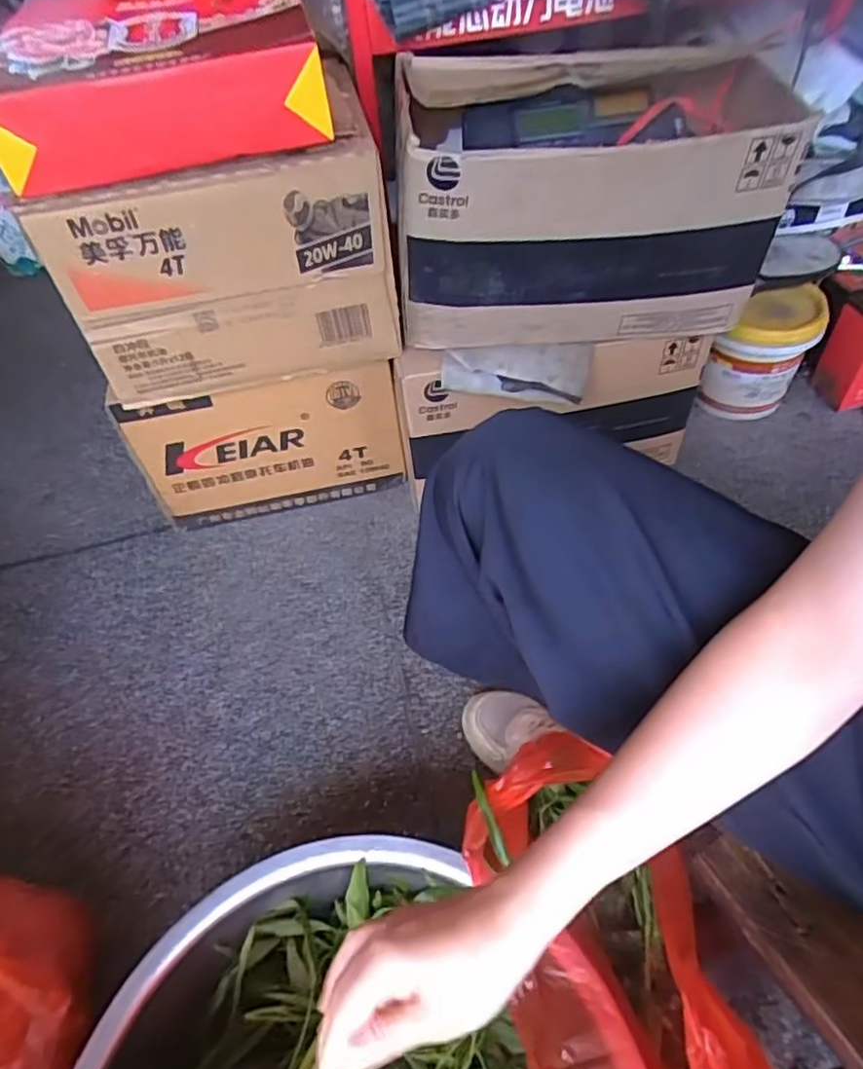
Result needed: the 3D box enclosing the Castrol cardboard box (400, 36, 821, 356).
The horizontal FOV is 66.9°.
[{"bbox_3d":[0.160,-0.362,0.739,0.395,0.235,0.208,-7,50,0],"label":"Castrol cardboard box"}]

